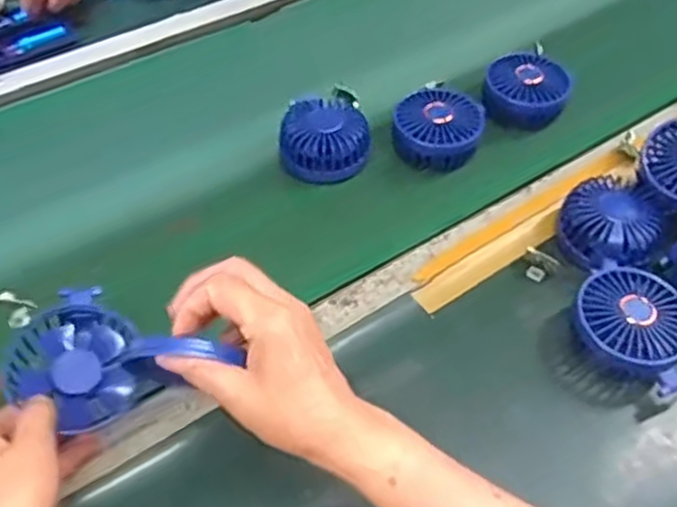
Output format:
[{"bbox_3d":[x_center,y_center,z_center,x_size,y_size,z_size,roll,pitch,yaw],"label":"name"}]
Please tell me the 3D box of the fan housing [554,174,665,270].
[{"bbox_3d":[0.241,-0.029,0.643,0.079,0.046,0.084,1,50,-1],"label":"fan housing"}]

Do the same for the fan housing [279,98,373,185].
[{"bbox_3d":[-0.017,-0.122,0.714,0.086,0.047,0.098,-7,51,-8],"label":"fan housing"}]

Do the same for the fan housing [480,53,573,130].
[{"bbox_3d":[0.198,-0.170,0.756,0.083,0.061,0.077,1,50,-1],"label":"fan housing"}]

